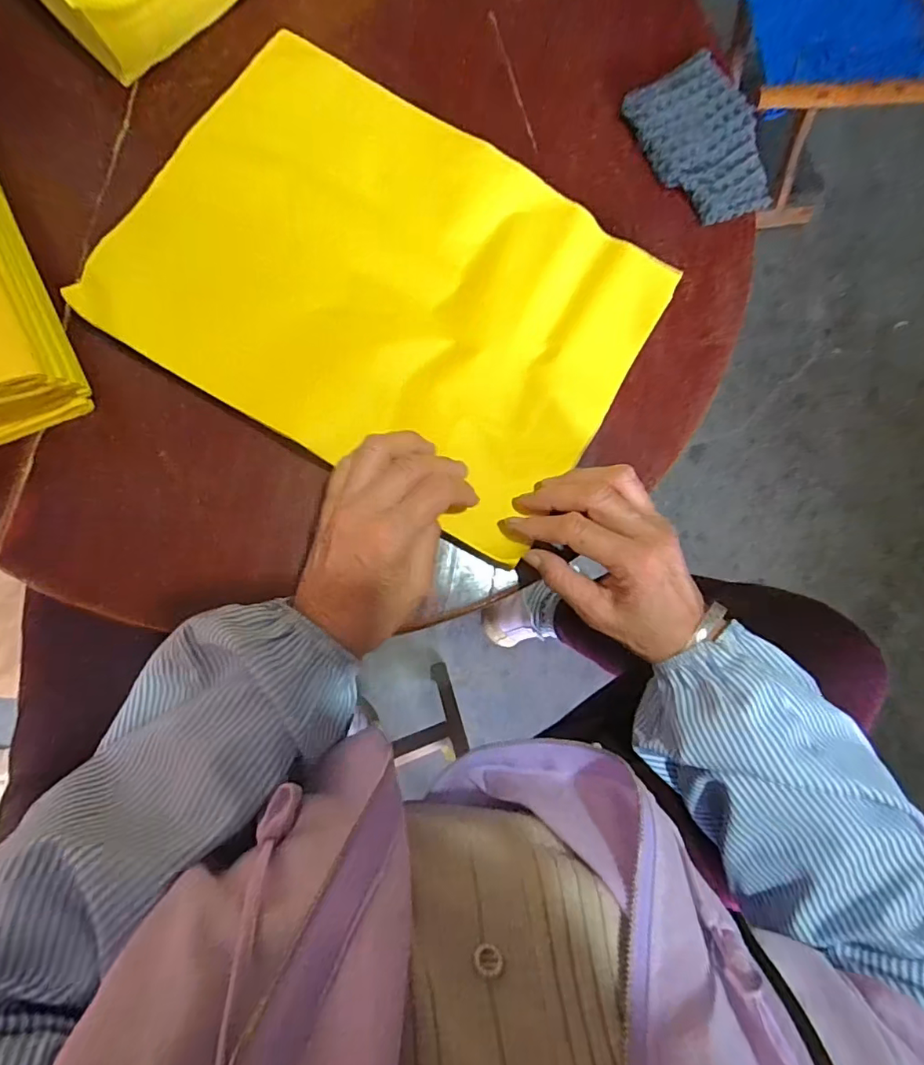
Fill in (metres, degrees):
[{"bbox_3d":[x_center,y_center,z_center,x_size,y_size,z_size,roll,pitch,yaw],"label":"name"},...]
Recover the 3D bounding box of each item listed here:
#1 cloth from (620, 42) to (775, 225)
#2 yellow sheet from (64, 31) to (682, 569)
[{"bbox_3d":[0.204,-0.328,0.444,0.103,0.018,0.136,-30,90,-10],"label":"cloth"},{"bbox_3d":[-0.046,-0.173,0.383,0.348,0.021,0.255,31,81,-4],"label":"yellow sheet"}]

